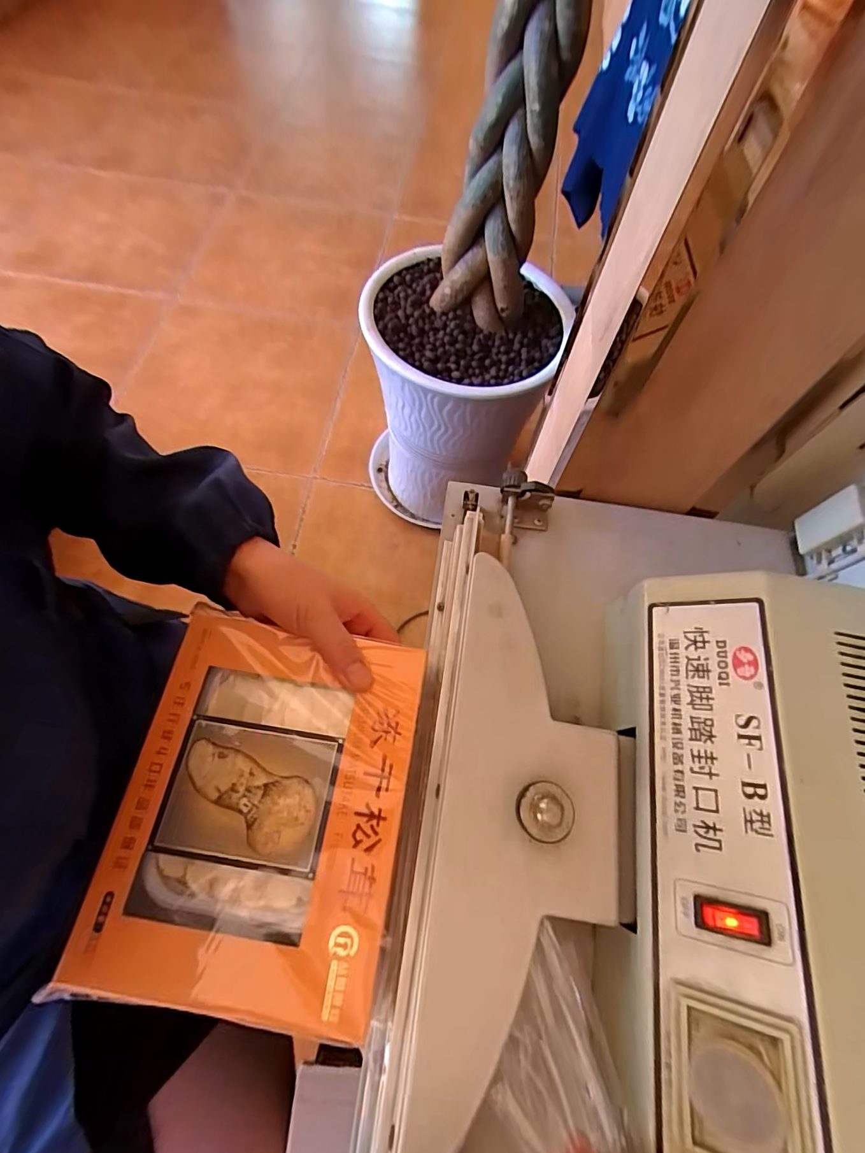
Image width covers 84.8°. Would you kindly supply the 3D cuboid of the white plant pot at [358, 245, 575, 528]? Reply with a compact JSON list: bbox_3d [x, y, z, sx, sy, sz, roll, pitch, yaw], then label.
[{"bbox_3d":[0.039,-0.350,1.028,0.368,0.473,0.312,14,65,3],"label":"white plant pot"}]

